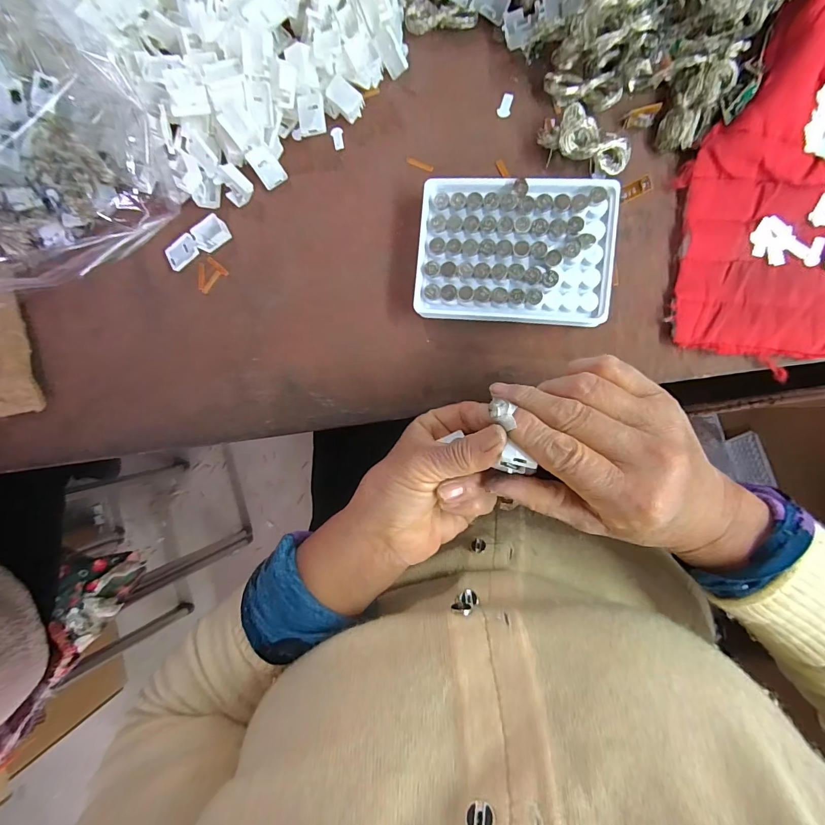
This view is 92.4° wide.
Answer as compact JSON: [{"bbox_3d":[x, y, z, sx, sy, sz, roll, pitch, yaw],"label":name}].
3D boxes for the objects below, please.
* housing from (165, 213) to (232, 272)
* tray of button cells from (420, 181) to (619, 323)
[{"bbox_3d":[-0.176,-0.139,0.323,0.056,0.009,0.023,-27,87,6],"label":"housing"},{"bbox_3d":[0.071,-0.112,0.279,0.130,0.027,0.094,5,91,7],"label":"tray of button cells"}]

